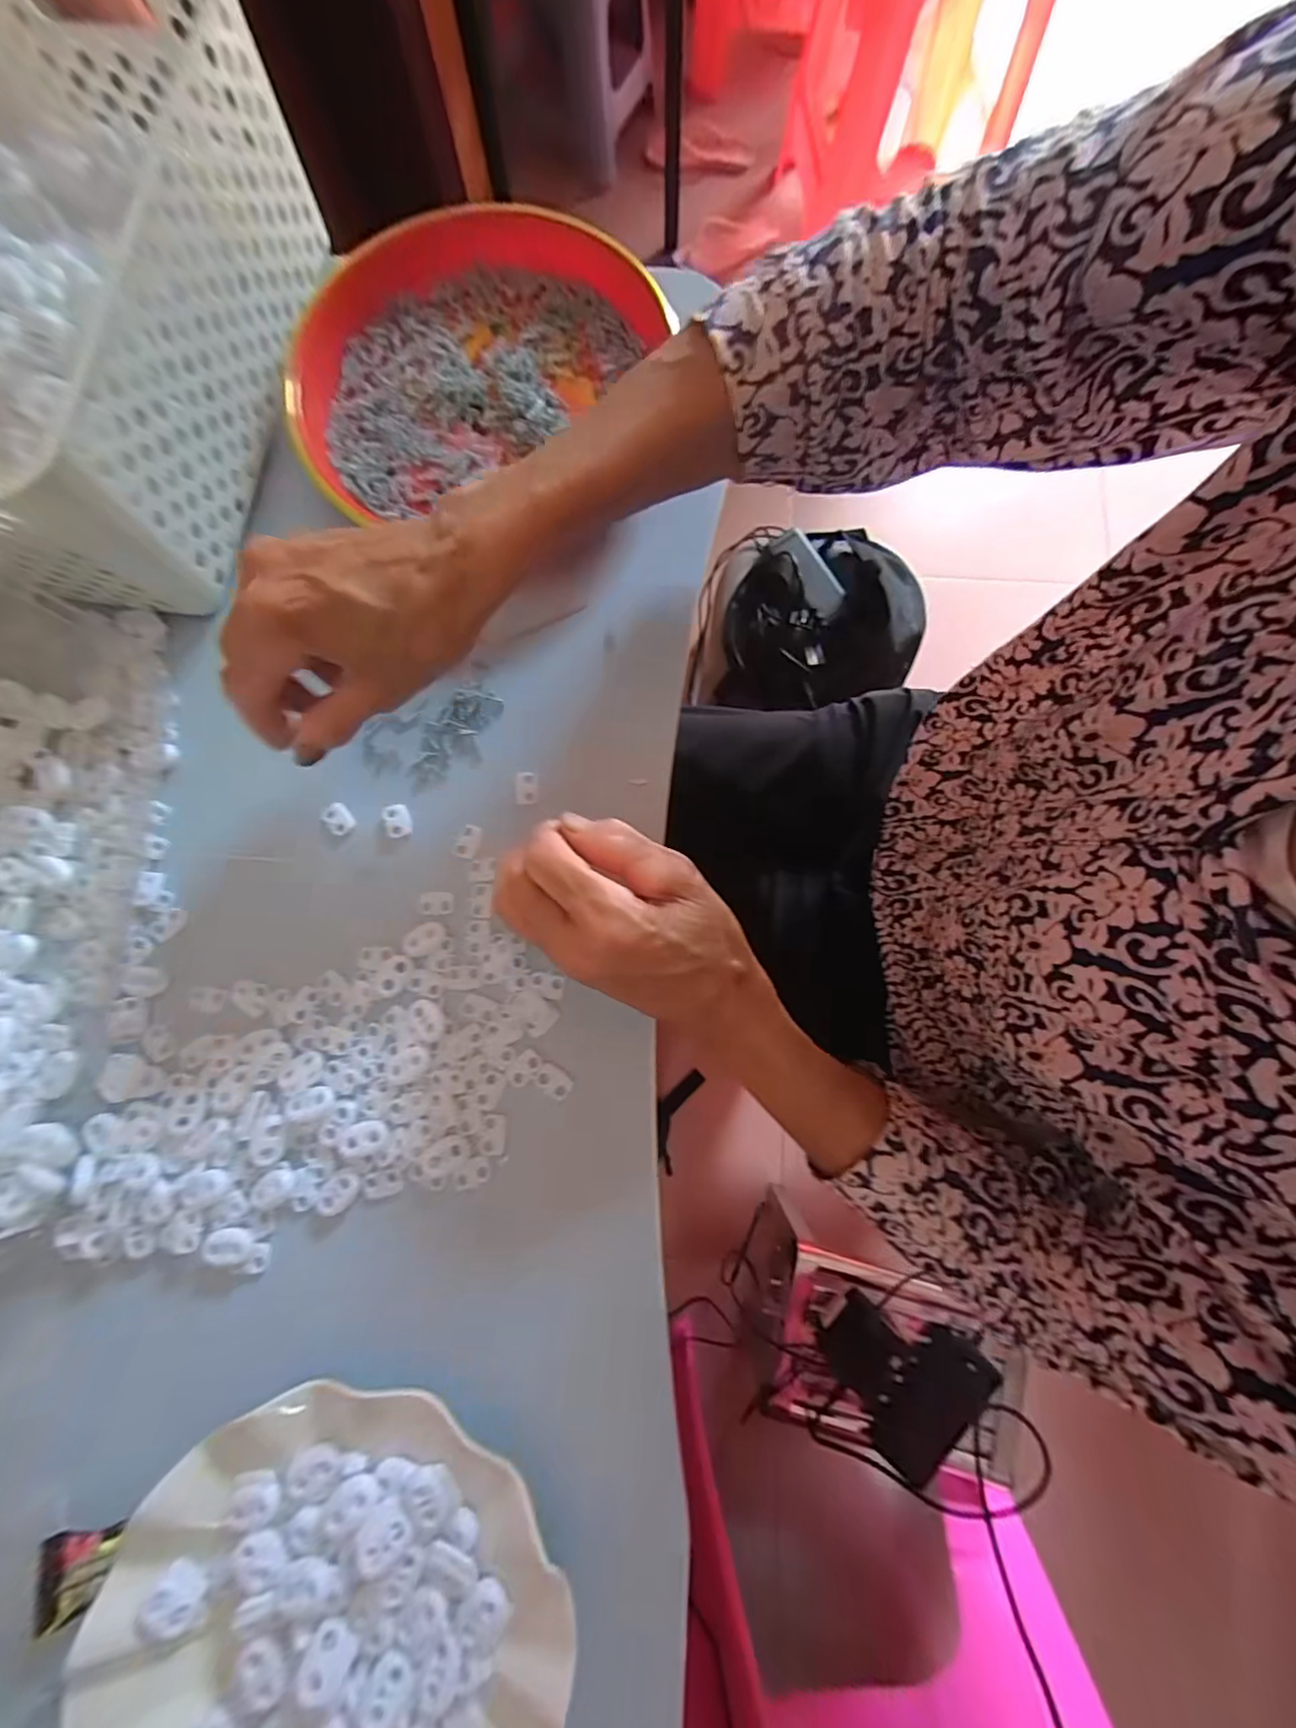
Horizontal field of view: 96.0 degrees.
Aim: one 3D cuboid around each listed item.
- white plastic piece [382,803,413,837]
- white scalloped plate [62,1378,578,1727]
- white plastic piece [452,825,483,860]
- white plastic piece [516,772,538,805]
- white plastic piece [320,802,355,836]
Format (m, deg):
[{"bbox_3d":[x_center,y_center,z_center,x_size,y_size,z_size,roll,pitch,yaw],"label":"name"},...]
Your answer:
[{"bbox_3d":[-0.135,-0.024,0.314,0.014,0.004,0.019,-18,79,-5],"label":"white plastic piece"},{"bbox_3d":[-0.125,0.305,0.221,0.175,0.020,0.176,23,79,4],"label":"white scalloped plate"},{"bbox_3d":[-0.096,-0.012,0.310,0.012,0.004,0.018,21,79,3],"label":"white plastic piece"},{"bbox_3d":[-0.066,-0.042,0.317,0.011,0.004,0.019,0,78,-1],"label":"white plastic piece"},{"bbox_3d":[-0.168,-0.025,0.315,0.014,0.004,0.019,-43,82,-9],"label":"white plastic piece"}]

